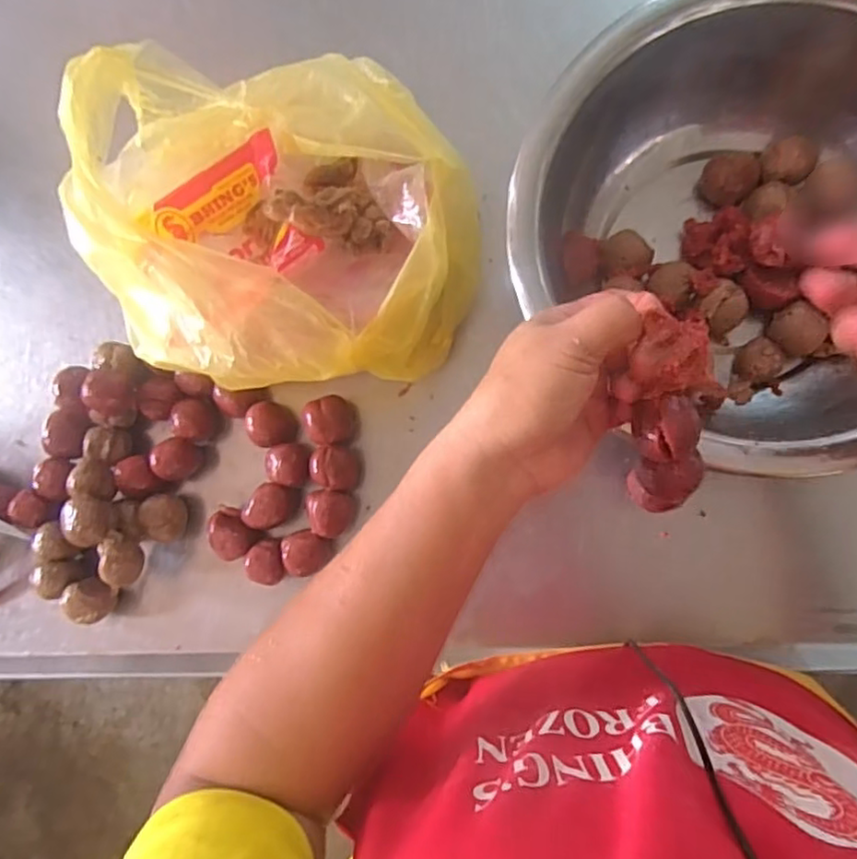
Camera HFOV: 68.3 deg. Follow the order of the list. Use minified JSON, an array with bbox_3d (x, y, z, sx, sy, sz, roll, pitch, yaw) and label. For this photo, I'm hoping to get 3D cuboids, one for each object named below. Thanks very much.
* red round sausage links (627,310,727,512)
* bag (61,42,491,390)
[{"bbox_3d":[0.121,-0.001,0.311,0.040,0.030,0.103,-4,121,8],"label":"red round sausage links"},{"bbox_3d":[-0.091,-0.137,0.432,0.242,0.144,0.220,-6,84,8],"label":"bag"}]

